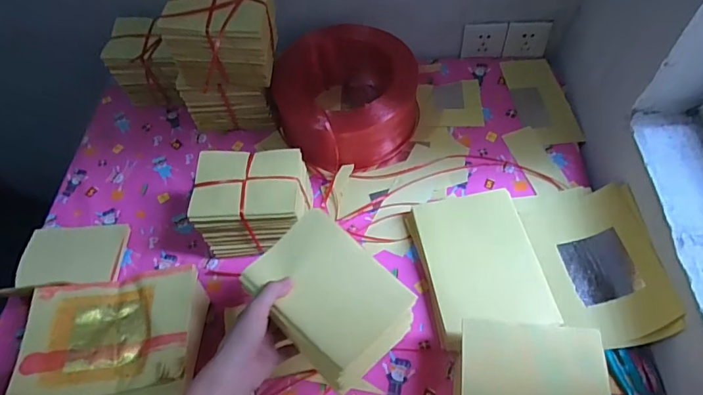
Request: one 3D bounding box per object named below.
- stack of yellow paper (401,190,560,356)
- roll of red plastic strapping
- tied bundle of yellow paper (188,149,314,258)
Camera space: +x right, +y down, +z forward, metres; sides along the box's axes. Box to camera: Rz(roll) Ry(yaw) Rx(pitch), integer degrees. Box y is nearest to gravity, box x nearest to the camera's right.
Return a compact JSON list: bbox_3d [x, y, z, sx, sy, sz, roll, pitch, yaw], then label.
[{"bbox_3d":[0.202,0.098,0.680,0.182,0.056,0.228,-11,58,-3],"label":"stack of yellow paper"},{"bbox_3d":[-0.008,-0.186,0.818,0.231,0.145,0.224,-2,58,3],"label":"roll of red plastic strapping"},{"bbox_3d":[-0.156,0.007,0.716,0.166,0.122,0.132,-1,58,3],"label":"tied bundle of yellow paper"}]

